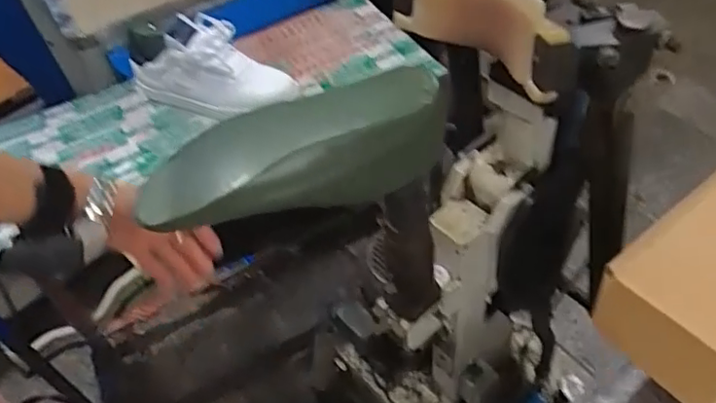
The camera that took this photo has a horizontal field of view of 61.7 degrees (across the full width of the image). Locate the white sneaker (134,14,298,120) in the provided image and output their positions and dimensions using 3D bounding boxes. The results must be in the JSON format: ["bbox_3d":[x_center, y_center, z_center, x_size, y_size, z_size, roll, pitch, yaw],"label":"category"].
[{"bbox_3d":[-0.253,-0.229,1.024,0.275,0.129,0.120,21,55,23],"label":"white sneaker"}]

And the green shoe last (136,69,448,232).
[{"bbox_3d":[-0.058,-0.043,0.543,0.262,0.097,0.098,-13,49,-4],"label":"green shoe last"}]

